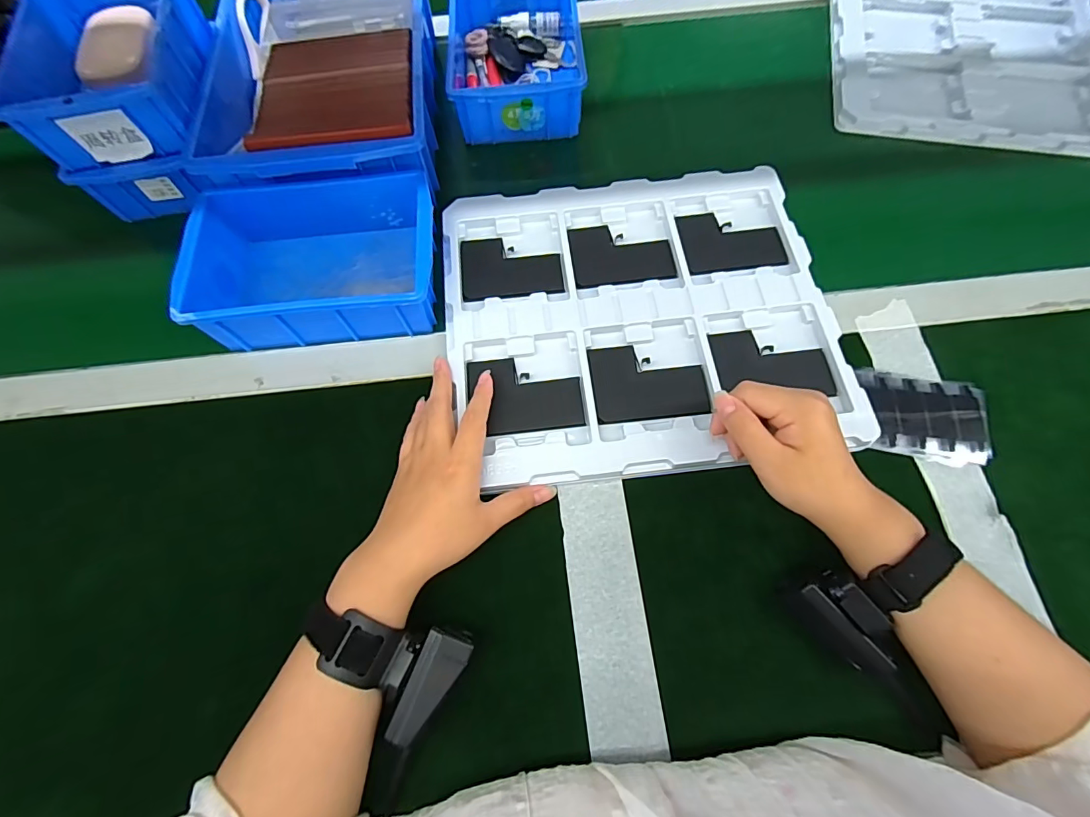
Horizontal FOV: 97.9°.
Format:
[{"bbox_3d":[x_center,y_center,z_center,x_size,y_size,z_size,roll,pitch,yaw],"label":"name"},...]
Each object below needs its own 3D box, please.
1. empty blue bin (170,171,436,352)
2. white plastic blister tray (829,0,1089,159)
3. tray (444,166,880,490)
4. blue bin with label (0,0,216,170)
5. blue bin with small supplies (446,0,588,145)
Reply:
[{"bbox_3d":[-0.195,-0.132,0.418,0.198,0.061,0.140,-6,68,-2],"label":"empty blue bin"},{"bbox_3d":[0.470,-0.417,0.534,0.282,0.019,0.318,9,69,5],"label":"white plastic blister tray"},{"bbox_3d":[0.079,-0.083,0.409,0.315,0.014,0.278,-6,68,-1],"label":"tray"},{"bbox_3d":[-0.401,-0.322,0.450,0.142,0.076,0.212,-13,69,-4],"label":"blue bin with label"},{"bbox_3d":[-0.033,-0.383,0.509,0.127,0.058,0.194,-4,68,-1],"label":"blue bin with small supplies"}]

